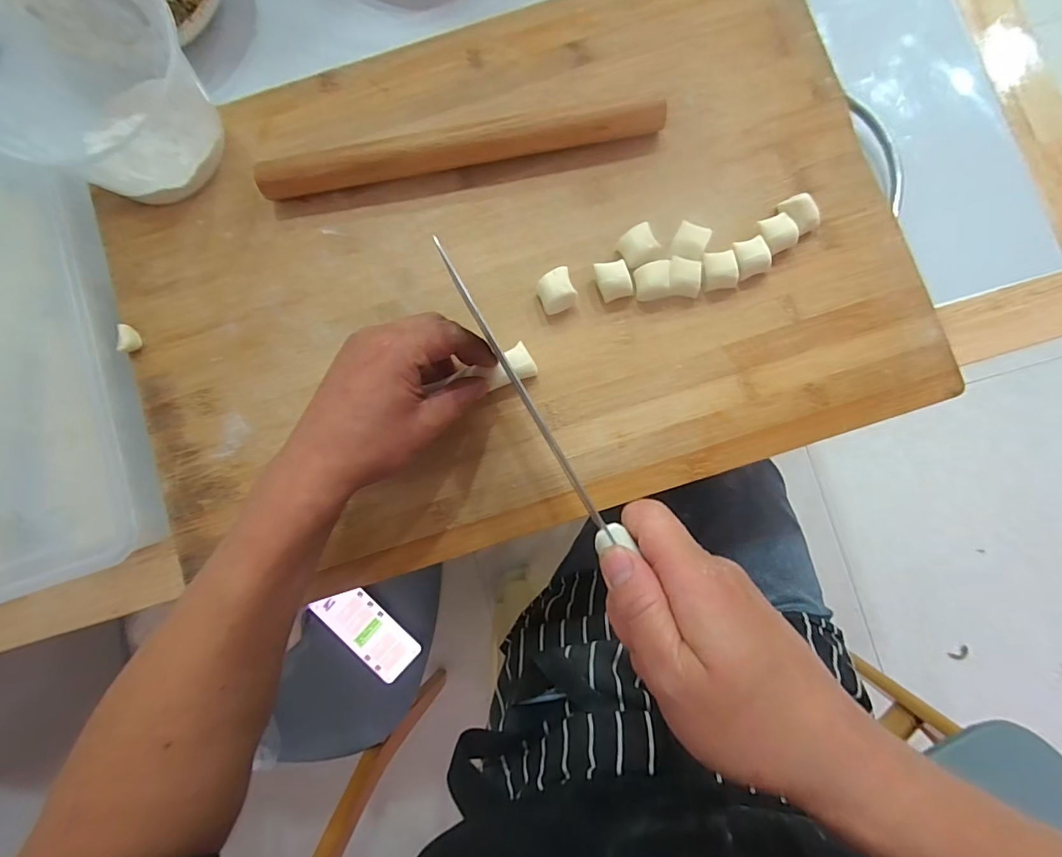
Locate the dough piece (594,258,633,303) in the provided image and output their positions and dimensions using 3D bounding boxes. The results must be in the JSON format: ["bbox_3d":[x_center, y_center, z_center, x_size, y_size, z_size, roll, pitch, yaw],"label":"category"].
[{"bbox_3d":[0.059,-0.106,0.349,0.023,0.018,0.025,-15,84,0],"label":"dough piece"}]

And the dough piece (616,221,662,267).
[{"bbox_3d":[0.077,-0.132,0.351,0.027,0.021,0.024,-35,85,-1],"label":"dough piece"}]

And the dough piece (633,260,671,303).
[{"bbox_3d":[0.087,-0.105,0.347,0.023,0.017,0.026,-6,85,1],"label":"dough piece"}]

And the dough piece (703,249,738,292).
[{"bbox_3d":[0.133,-0.111,0.344,0.024,0.016,0.024,-7,85,1],"label":"dough piece"}]

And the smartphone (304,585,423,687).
[{"bbox_3d":[-0.219,0.268,0.640,0.143,0.010,0.076,45,92,4],"label":"smartphone"}]

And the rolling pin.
[{"bbox_3d":[-0.053,-0.208,0.358,0.293,0.028,0.025,-9,85,1],"label":"rolling pin"}]

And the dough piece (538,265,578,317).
[{"bbox_3d":[0.018,-0.099,0.349,0.026,0.021,0.026,-26,84,-1],"label":"dough piece"}]

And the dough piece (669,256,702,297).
[{"bbox_3d":[0.109,-0.107,0.345,0.022,0.017,0.024,3,85,2],"label":"dough piece"}]

